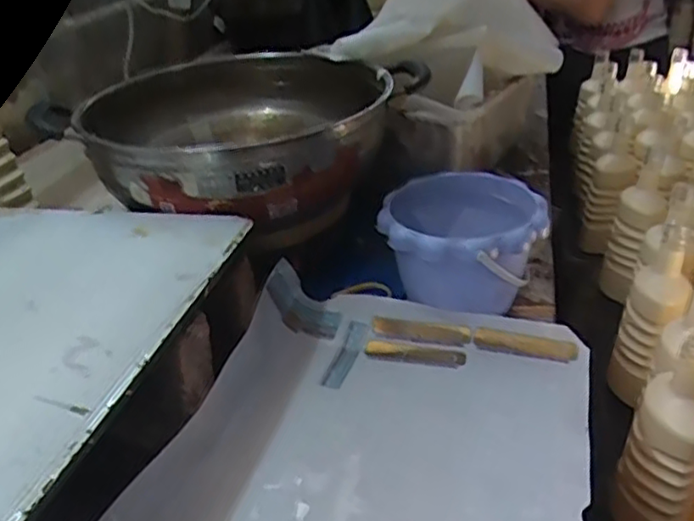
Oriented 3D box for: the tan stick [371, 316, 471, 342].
[{"bbox_3d":[0.068,0.066,0.599,0.089,0.016,0.017,5,33,16],"label":"tan stick"}]

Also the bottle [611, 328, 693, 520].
[{"bbox_3d":[0.315,0.176,0.634,0.073,0.245,0.063,21,38,32],"label":"bottle"}]

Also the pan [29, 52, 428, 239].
[{"bbox_3d":[-0.100,-0.136,0.696,0.283,0.100,0.309,21,37,31],"label":"pan"}]

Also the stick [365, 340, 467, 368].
[{"bbox_3d":[0.063,0.087,0.610,0.093,0.006,0.017,4,33,15],"label":"stick"}]

